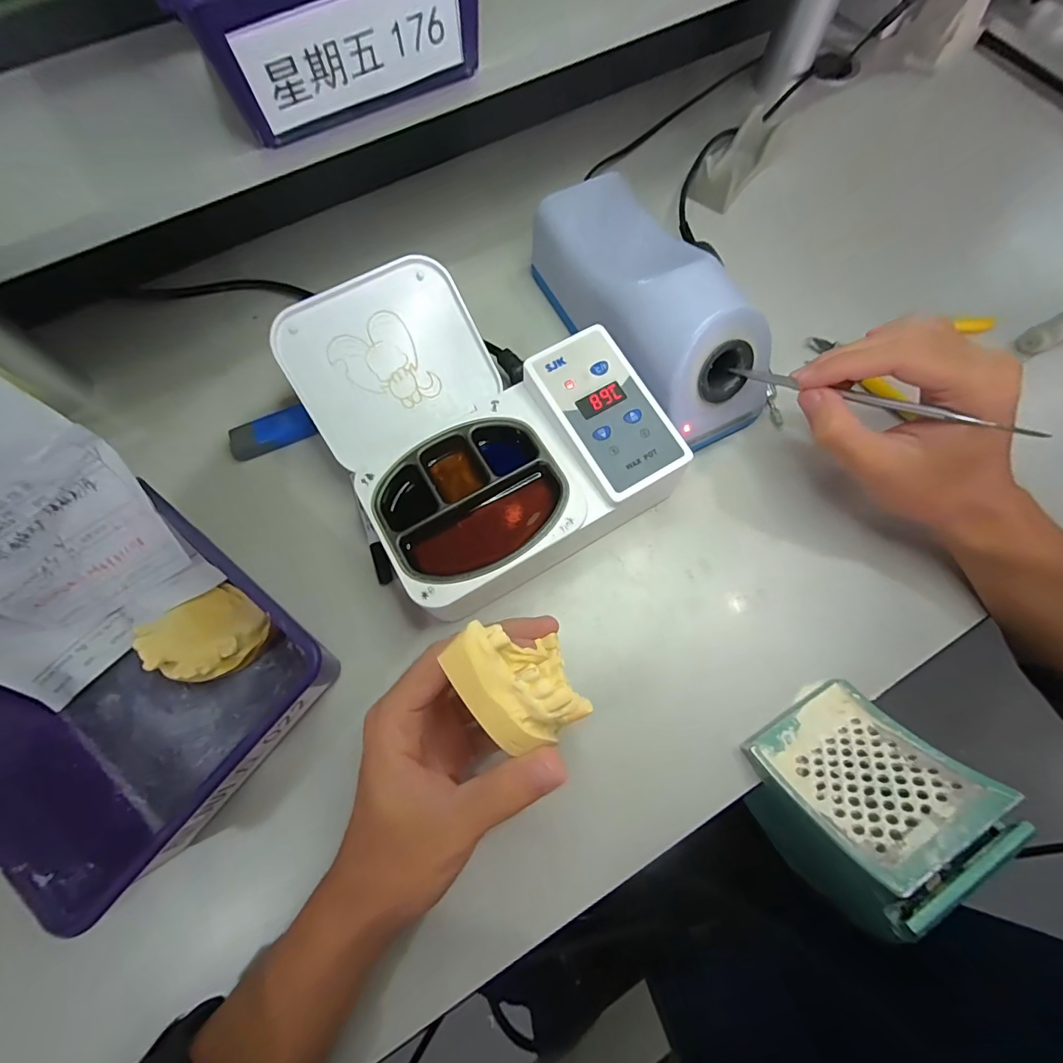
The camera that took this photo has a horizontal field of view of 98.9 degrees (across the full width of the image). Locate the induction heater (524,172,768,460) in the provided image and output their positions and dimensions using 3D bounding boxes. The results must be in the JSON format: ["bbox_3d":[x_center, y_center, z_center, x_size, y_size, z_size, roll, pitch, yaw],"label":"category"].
[{"bbox_3d":[0.078,-0.159,0.332,0.078,0.088,0.207,-28,72,-8],"label":"induction heater"}]

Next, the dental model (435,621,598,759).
[{"bbox_3d":[-0.004,0.066,0.205,0.044,0.057,0.053,-32,73,-9],"label":"dental model"}]

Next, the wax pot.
[{"bbox_3d":[-0.034,-0.074,0.306,0.182,0.081,0.211,-31,73,-9],"label":"wax pot"}]

